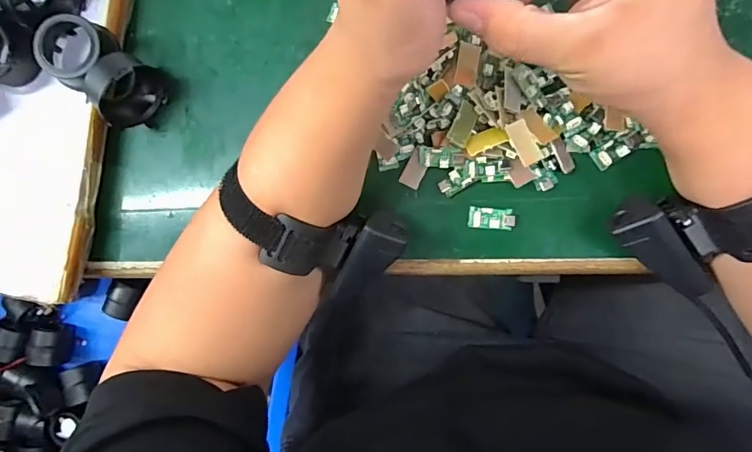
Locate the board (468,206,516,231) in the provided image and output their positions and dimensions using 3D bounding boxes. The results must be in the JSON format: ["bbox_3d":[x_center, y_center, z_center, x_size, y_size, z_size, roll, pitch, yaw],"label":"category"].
[{"bbox_3d":[0.083,-0.005,0.331,0.032,0.004,0.015,4,89,8],"label":"board"}]

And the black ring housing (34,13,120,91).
[{"bbox_3d":[-0.221,-0.130,0.340,0.054,0.026,0.048,39,93,7],"label":"black ring housing"}]

